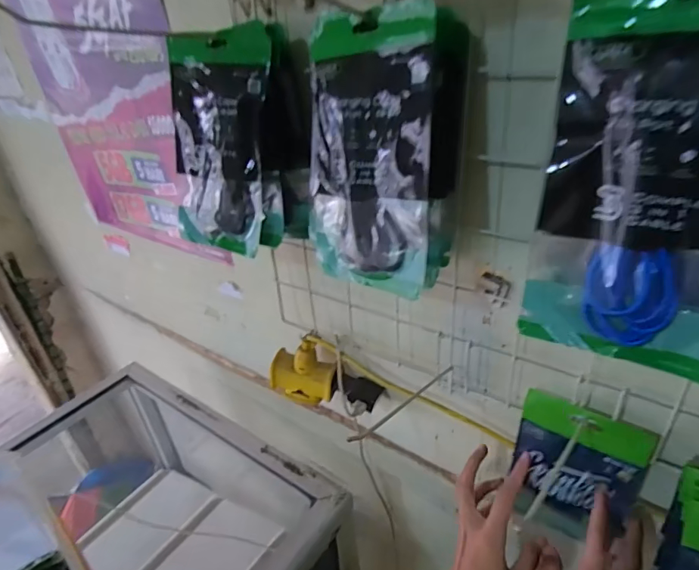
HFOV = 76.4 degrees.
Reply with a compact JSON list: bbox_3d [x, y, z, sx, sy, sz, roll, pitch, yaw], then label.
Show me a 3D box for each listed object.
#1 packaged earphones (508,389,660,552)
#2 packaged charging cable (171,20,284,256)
[{"bbox_3d":[0.202,0.177,0.405,0.101,0.148,0.013,17,24,30],"label":"packaged earphones"},{"bbox_3d":[-0.114,-0.126,0.408,0.115,0.186,0.024,9,19,22],"label":"packaged charging cable"}]

